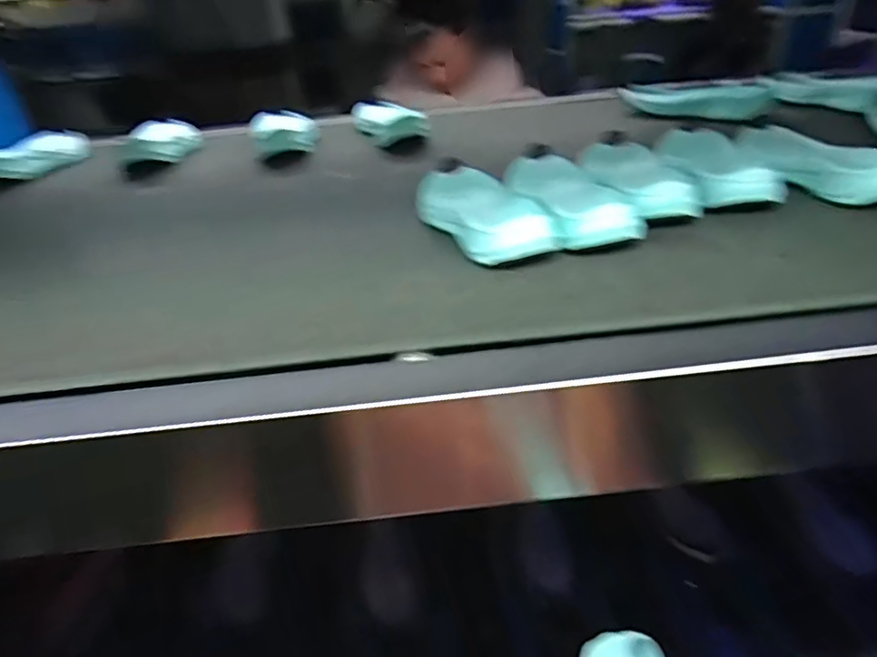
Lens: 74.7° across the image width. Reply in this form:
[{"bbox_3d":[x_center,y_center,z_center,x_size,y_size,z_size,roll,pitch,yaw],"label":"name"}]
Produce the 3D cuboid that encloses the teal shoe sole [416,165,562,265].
[{"bbox_3d":[0.034,-0.116,0.546,0.086,0.025,0.200,-13,34,-13],"label":"teal shoe sole"}]

